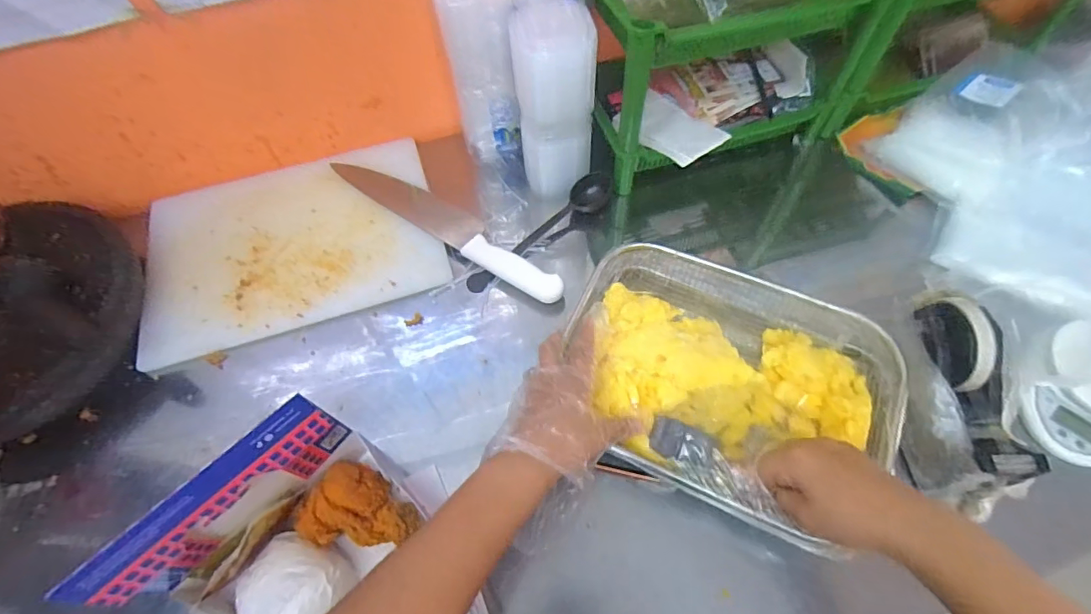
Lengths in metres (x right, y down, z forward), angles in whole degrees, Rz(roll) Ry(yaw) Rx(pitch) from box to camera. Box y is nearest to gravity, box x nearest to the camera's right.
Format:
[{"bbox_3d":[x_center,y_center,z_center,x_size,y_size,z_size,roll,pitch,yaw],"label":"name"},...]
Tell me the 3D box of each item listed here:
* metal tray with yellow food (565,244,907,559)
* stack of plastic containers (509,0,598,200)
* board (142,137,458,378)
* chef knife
[{"bbox_3d":[0.160,0.069,0.470,0.286,0.061,0.211,23,67,14],"label":"metal tray with yellow food"},{"bbox_3d":[0.011,-0.227,0.569,0.086,0.213,0.076,-3,60,1],"label":"stack of plastic containers"},{"bbox_3d":[-0.306,-0.078,0.604,0.334,0.016,0.242,-18,61,-7],"label":"board"},{"bbox_3d":[-0.118,-0.106,0.605,0.340,0.030,0.054,32,67,19],"label":"chef knife"}]

